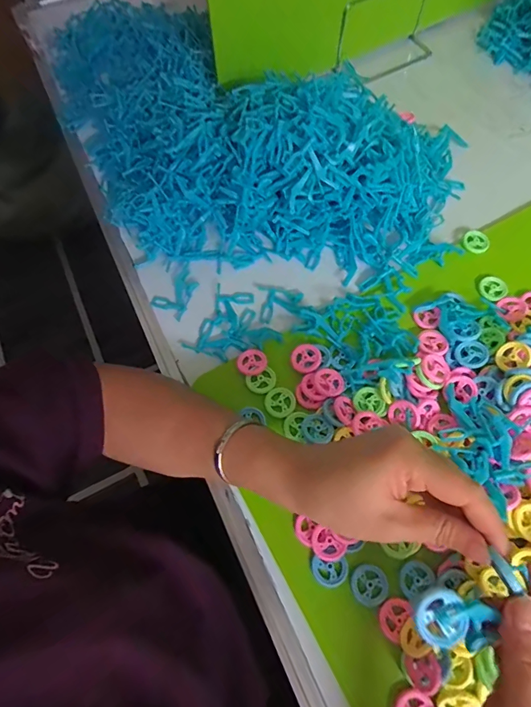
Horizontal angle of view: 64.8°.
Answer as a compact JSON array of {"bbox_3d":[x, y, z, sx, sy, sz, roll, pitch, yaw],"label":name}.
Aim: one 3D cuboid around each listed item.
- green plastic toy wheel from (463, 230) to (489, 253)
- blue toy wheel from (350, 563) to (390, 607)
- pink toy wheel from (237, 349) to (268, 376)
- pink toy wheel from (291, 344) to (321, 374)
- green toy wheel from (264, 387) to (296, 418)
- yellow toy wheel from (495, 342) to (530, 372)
[{"bbox_3d":[0.238,-0.126,0.475,0.026,0.011,0.028,-1,65,3],"label":"green plastic toy wheel"},{"bbox_3d":[0.084,0.186,0.336,0.029,0.004,0.029,-1,65,3],"label":"blue toy wheel"},{"bbox_3d":[-0.014,0.009,0.420,0.028,0.004,0.029,-1,65,3],"label":"pink toy wheel"},{"bbox_3d":[0.040,0.004,0.416,0.031,0.004,0.029,-1,65,3],"label":"pink toy wheel"},{"bbox_3d":[0.014,0.048,0.407,0.029,0.006,0.029,-1,65,3],"label":"green toy wheel"},{"bbox_3d":[0.230,0.002,0.387,0.030,0.004,0.025,-16,71,32],"label":"yellow toy wheel"}]

